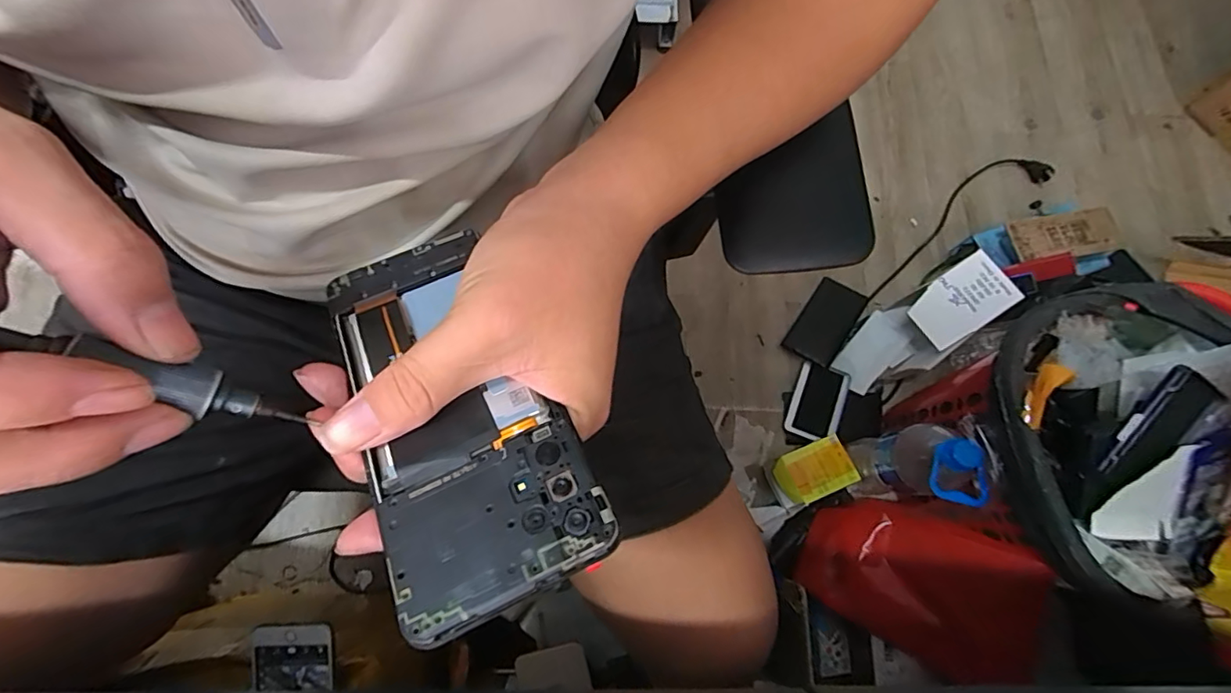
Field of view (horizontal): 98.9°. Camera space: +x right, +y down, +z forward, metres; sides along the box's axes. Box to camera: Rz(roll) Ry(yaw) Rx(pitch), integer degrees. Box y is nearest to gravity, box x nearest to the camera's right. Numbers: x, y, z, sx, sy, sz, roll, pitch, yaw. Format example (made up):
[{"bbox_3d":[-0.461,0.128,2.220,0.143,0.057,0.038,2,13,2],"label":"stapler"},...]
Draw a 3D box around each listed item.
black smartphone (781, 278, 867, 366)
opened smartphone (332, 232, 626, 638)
[{"bbox_3d":[0.376,-0.043,0.943,0.088,0.016,0.165,35,72,7],"label":"black smartphone"},{"bbox_3d":[-0.066,0.019,0.199,0.070,0.009,0.158,-29,60,-10],"label":"opened smartphone"}]

